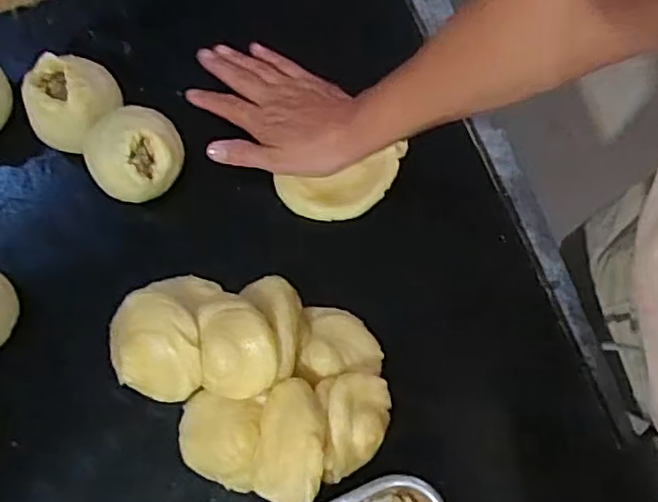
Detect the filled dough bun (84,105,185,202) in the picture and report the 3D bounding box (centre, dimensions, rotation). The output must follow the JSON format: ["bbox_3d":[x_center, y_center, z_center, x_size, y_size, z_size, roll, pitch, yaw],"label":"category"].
[{"bbox_3d":[-0.160,-0.079,0.548,0.075,0.064,0.081,0,76,0],"label":"filled dough bun"}]

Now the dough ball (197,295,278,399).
[{"bbox_3d":[-0.068,0.072,0.503,0.056,0.051,0.072,-1,76,0],"label":"dough ball"}]

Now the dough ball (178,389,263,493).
[{"bbox_3d":[-0.084,0.144,0.508,0.062,0.032,0.064,0,76,0],"label":"dough ball"}]

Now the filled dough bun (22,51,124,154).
[{"bbox_3d":[-0.214,-0.122,0.563,0.079,0.060,0.070,-39,79,-9],"label":"filled dough bun"}]

